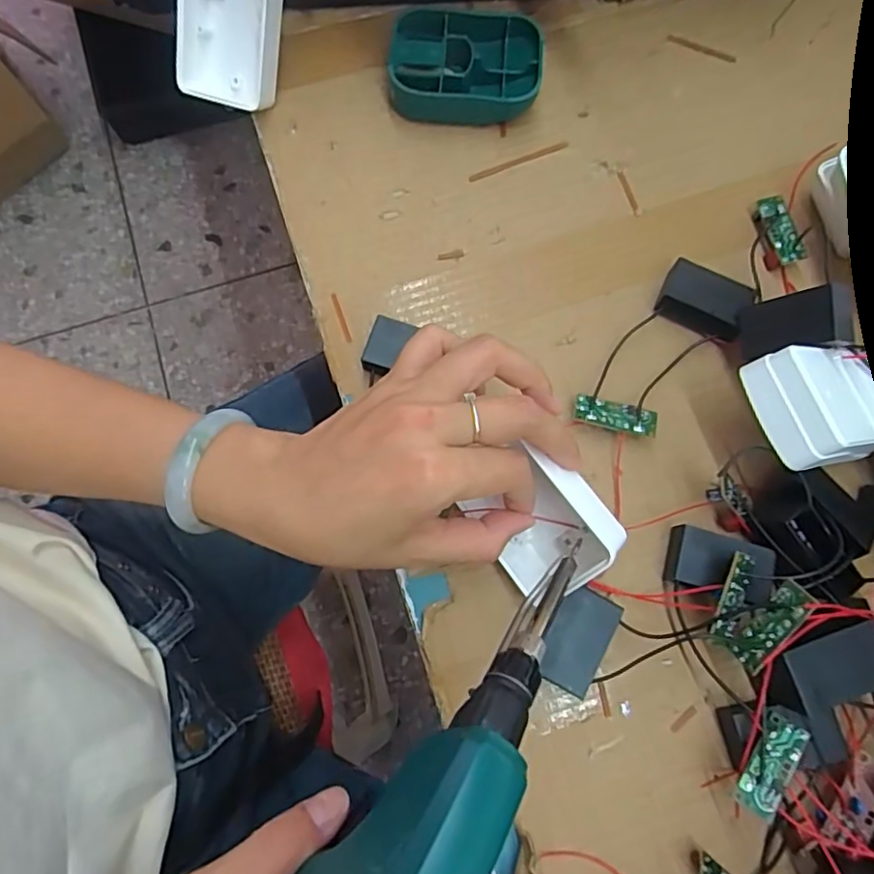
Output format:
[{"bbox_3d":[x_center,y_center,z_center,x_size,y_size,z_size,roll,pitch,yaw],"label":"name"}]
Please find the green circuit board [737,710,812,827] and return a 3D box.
[{"bbox_3d":[0.149,0.146,0.262,0.016,0.004,0.046,32,62,30],"label":"green circuit board"}]

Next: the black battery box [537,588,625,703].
[{"bbox_3d":[0.067,0.099,0.291,0.031,0.020,0.047,29,77,7],"label":"black battery box"}]

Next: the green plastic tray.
[{"bbox_3d":[0.018,-0.234,0.373,0.092,0.025,0.066,2,75,1],"label":"green plastic tray"}]

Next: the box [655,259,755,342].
[{"bbox_3d":[0.153,-0.078,0.338,0.047,0.017,0.033,25,76,6],"label":"box"}]

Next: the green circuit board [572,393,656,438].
[{"bbox_3d":[0.097,-0.010,0.325,0.045,0.011,0.016,12,75,3],"label":"green circuit board"}]

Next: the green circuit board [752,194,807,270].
[{"bbox_3d":[0.204,-0.123,0.354,0.018,0.014,0.043,-8,75,-2],"label":"green circuit board"}]

